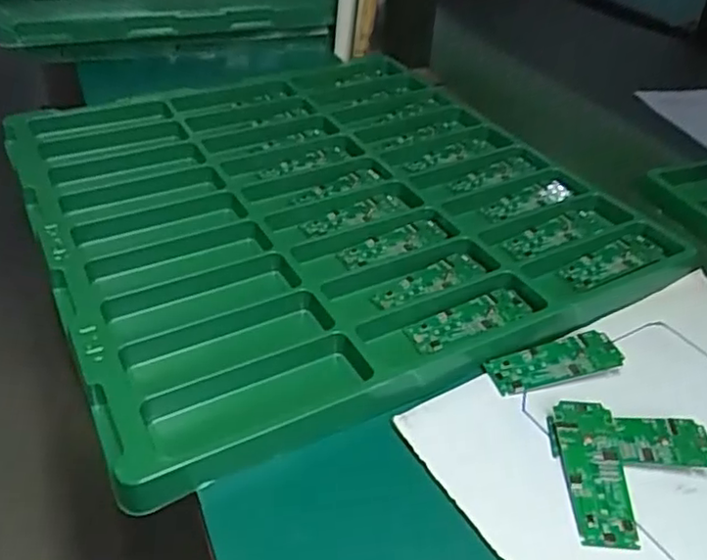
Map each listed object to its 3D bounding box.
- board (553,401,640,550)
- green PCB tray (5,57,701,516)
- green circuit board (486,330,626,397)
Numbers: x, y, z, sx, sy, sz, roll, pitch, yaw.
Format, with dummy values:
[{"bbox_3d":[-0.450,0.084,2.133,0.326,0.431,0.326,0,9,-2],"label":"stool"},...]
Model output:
[{"bbox_3d":[0.111,0.088,0.300,0.028,0.006,0.072,6,38,2],"label":"board"},{"bbox_3d":[-0.033,-0.066,0.469,0.362,0.021,0.388,-20,45,-23],"label":"green PCB tray"},{"bbox_3d":[0.109,0.045,0.352,0.072,0.007,0.024,-8,40,-15],"label":"green circuit board"}]

